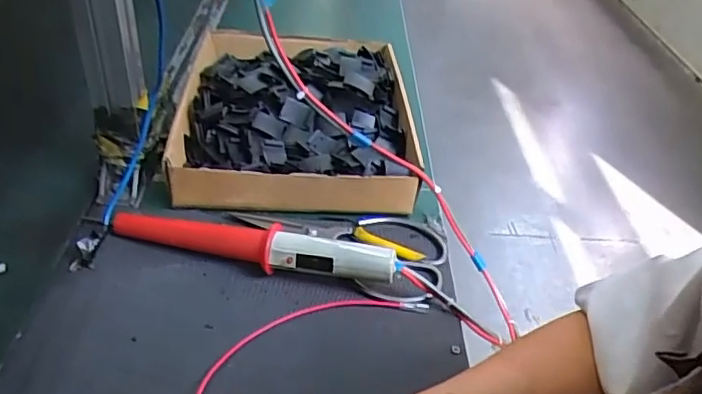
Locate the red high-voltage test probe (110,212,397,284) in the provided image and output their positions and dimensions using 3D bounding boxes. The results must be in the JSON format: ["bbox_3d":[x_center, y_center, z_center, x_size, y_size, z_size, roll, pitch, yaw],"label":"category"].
[{"bbox_3d":[-0.088,0.041,0.515,0.250,0.039,0.031,13,39,7],"label":"red high-voltage test probe"}]

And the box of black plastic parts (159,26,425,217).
[{"bbox_3d":[-0.061,-0.104,0.676,0.248,0.055,0.311,2,39,-6],"label":"box of black plastic parts"}]

